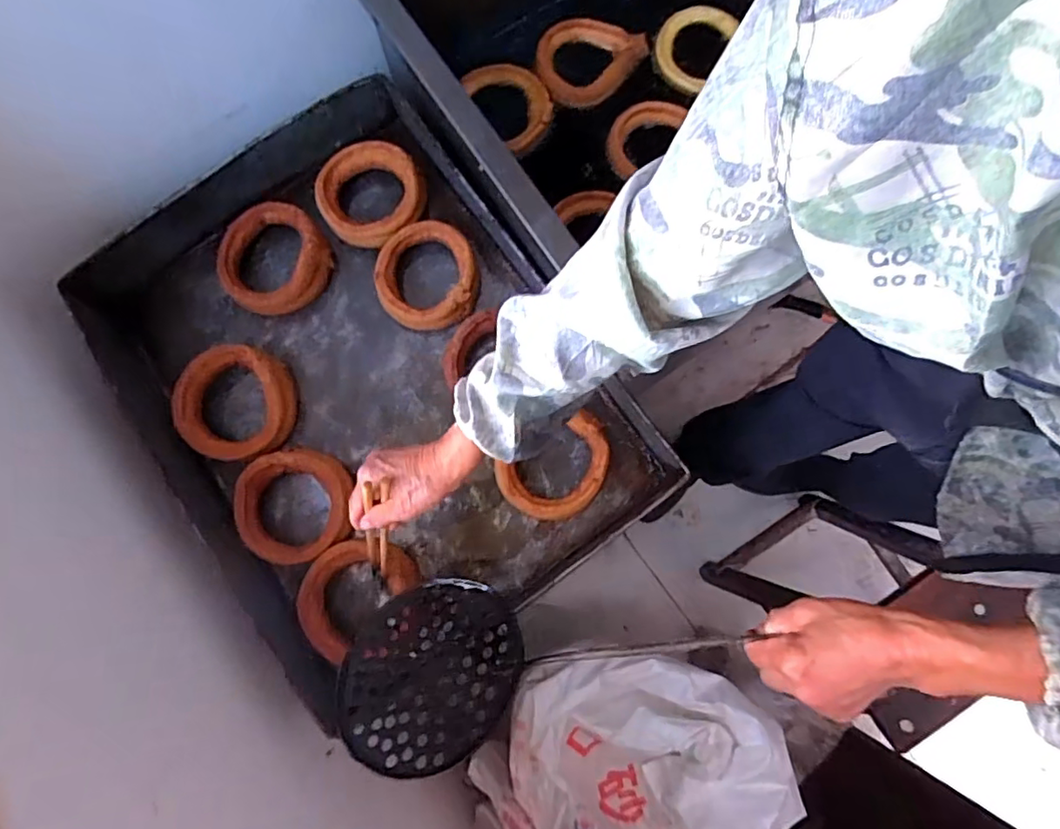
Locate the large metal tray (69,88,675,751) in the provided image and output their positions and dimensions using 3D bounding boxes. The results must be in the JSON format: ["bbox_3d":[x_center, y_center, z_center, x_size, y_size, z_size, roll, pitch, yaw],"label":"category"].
[{"bbox_3d":[-0.239,-0.044,0.845,0.576,0.125,0.760,-35,80,-5],"label":"large metal tray"}]

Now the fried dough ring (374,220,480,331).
[{"bbox_3d":[-0.156,-0.213,0.866,0.150,0.046,0.158,0,88,-2],"label":"fried dough ring"}]

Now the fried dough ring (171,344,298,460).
[{"bbox_3d":[-0.442,-0.013,0.851,0.172,0.047,0.175,0,79,1],"label":"fried dough ring"}]

